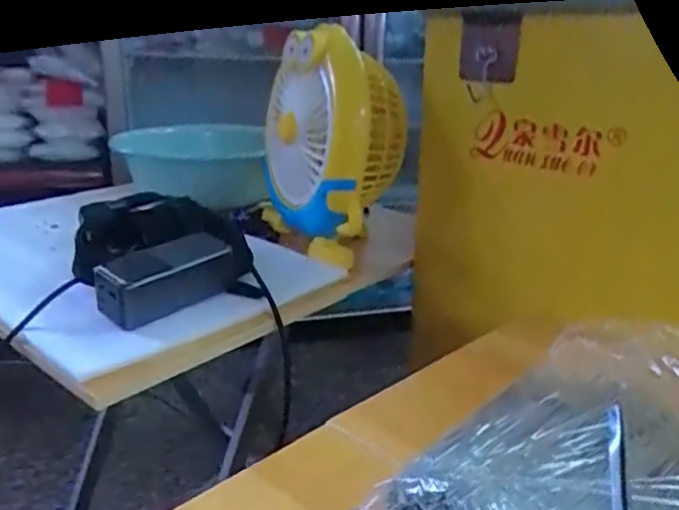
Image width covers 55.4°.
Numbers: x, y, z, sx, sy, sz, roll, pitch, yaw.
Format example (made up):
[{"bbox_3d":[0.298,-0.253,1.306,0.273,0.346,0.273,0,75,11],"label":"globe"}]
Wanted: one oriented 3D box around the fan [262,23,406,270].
[{"bbox_3d":[-0.012,-0.131,0.819,0.171,0.271,0.194,0,20,-2],"label":"fan"}]

